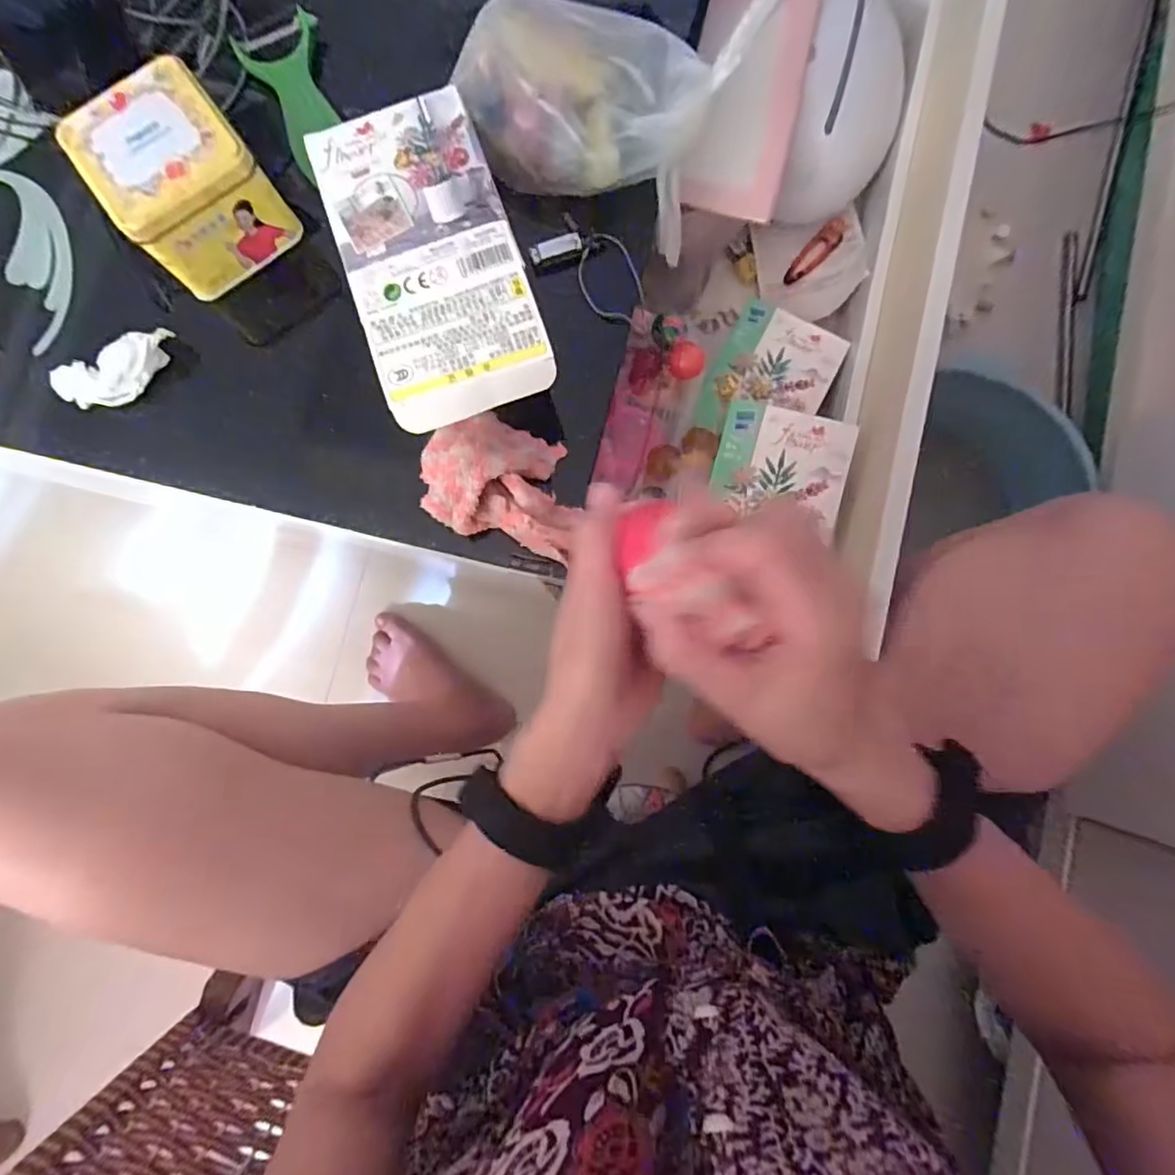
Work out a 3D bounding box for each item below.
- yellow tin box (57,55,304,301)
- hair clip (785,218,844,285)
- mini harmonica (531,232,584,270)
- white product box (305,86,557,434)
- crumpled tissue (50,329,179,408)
[{"bbox_3d":[-0.260,-0.261,0.377,0.088,0.075,0.089,-38,85,-3],"label":"yellow tin box"},{"bbox_3d":[0.218,-0.321,0.544,0.074,0.019,0.022,-44,85,-4],"label":"hair clip"},{"bbox_3d":[-0.022,-0.235,0.401,0.035,0.015,0.016,-8,84,0],"label":"mini harmonica"},{"bbox_3d":[-0.094,-0.199,0.346,0.098,0.018,0.194,-19,84,-1],"label":"white product box"},{"bbox_3d":[-0.317,-0.143,0.389,0.082,0.030,0.032,-27,84,-2],"label":"crumpled tissue"}]

